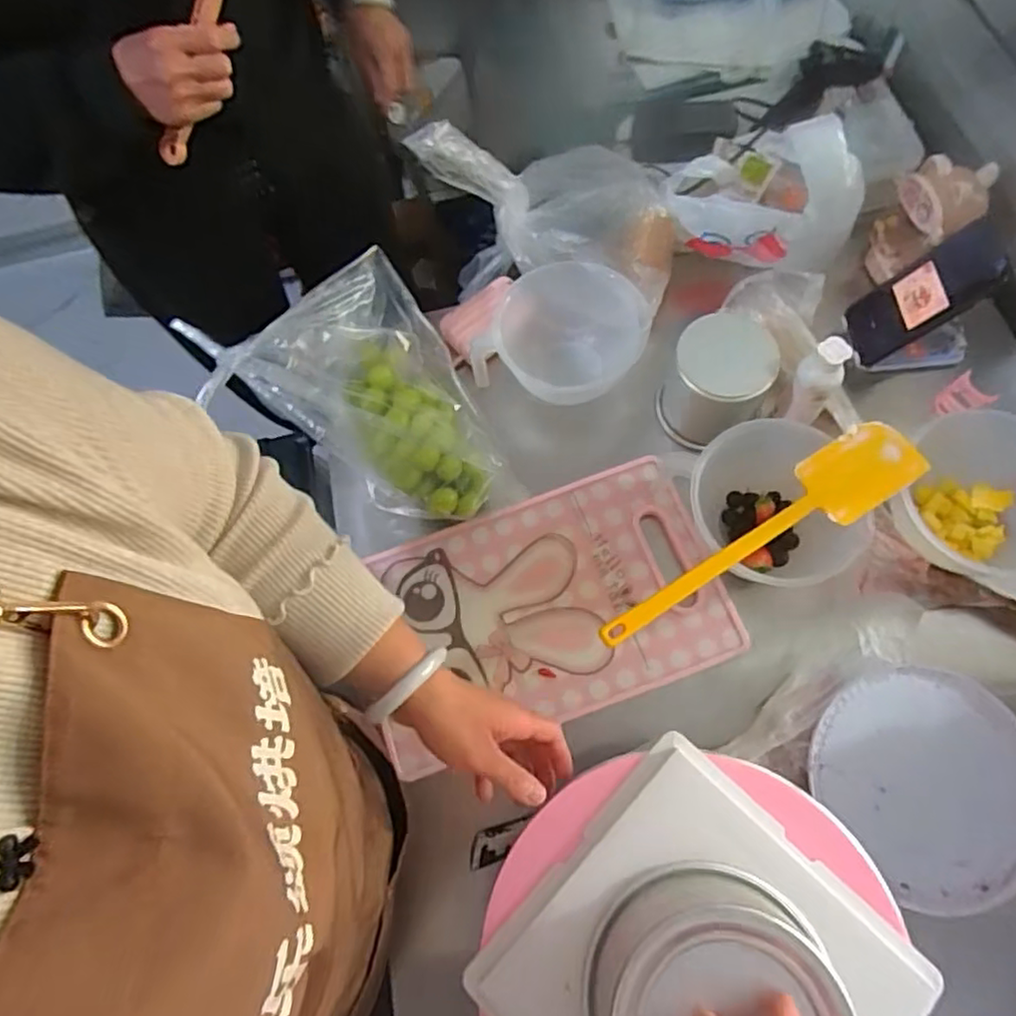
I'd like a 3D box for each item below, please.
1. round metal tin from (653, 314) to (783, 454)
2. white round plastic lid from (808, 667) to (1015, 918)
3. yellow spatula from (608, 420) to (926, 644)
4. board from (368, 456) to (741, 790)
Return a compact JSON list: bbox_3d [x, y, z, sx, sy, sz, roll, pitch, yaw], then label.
[{"bbox_3d":[0.217,-0.125,0.691,0.109,0.102,0.122,24,73,12],"label":"round metal tin"},{"bbox_3d":[0.378,0.241,0.587,0.180,0.016,0.194,-1,69,2],"label":"white round plastic lid"},{"bbox_3d":[0.222,0.025,0.576,0.329,0.011,0.067,-33,70,-8],"label":"yellow spatula"},{"bbox_3d":[0.032,0.098,0.657,0.339,0.017,0.217,-20,69,-2],"label":"board"}]

